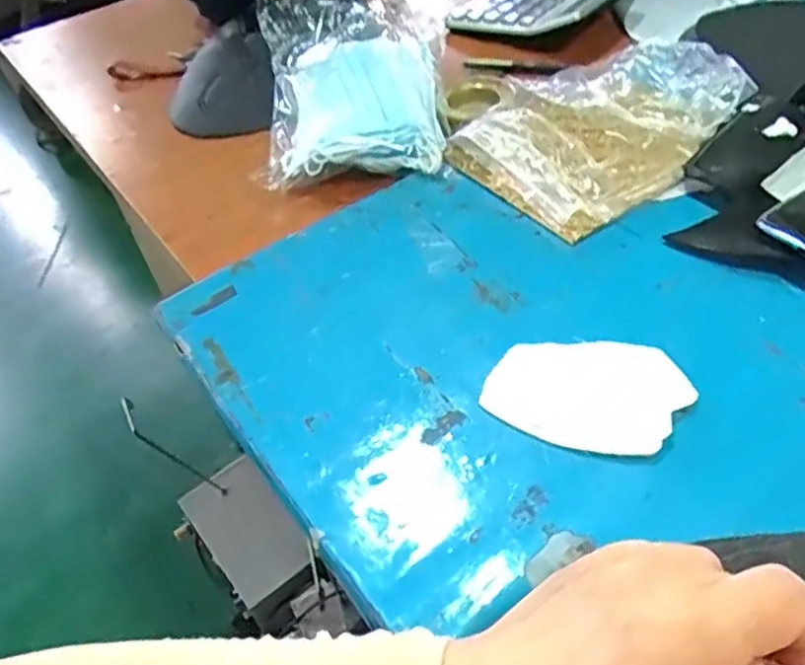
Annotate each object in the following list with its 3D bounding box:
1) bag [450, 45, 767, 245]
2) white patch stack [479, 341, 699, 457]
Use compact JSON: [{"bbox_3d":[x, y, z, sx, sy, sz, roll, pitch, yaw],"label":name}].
[{"bbox_3d":[0.167,-0.176,0.553,0.245,0.041,0.172,-29,49,-20],"label":"bag"},{"bbox_3d":[0.102,0.036,0.380,0.109,0.015,0.069,-2,46,5],"label":"white patch stack"}]

